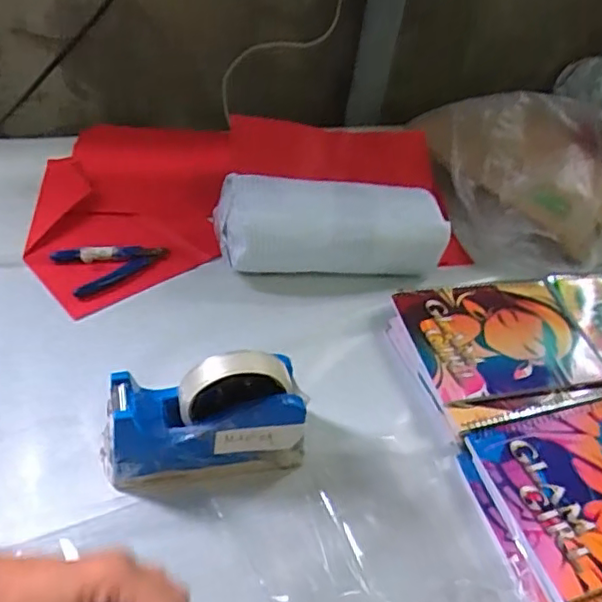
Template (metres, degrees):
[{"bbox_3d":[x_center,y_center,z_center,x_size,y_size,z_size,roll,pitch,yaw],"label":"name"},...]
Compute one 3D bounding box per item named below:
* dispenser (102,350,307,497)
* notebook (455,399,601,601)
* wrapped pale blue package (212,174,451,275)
[{"bbox_3d":[-0.076,0.092,0.478,0.161,0.106,0.060,-7,45,-17],"label":"dispenser"},{"bbox_3d":[0.251,0.162,0.516,0.218,0.012,0.152,-9,46,-18],"label":"notebook"},{"bbox_3d":[0.033,-0.085,0.686,0.256,0.079,0.090,1,44,-9],"label":"wrapped pale blue package"}]

